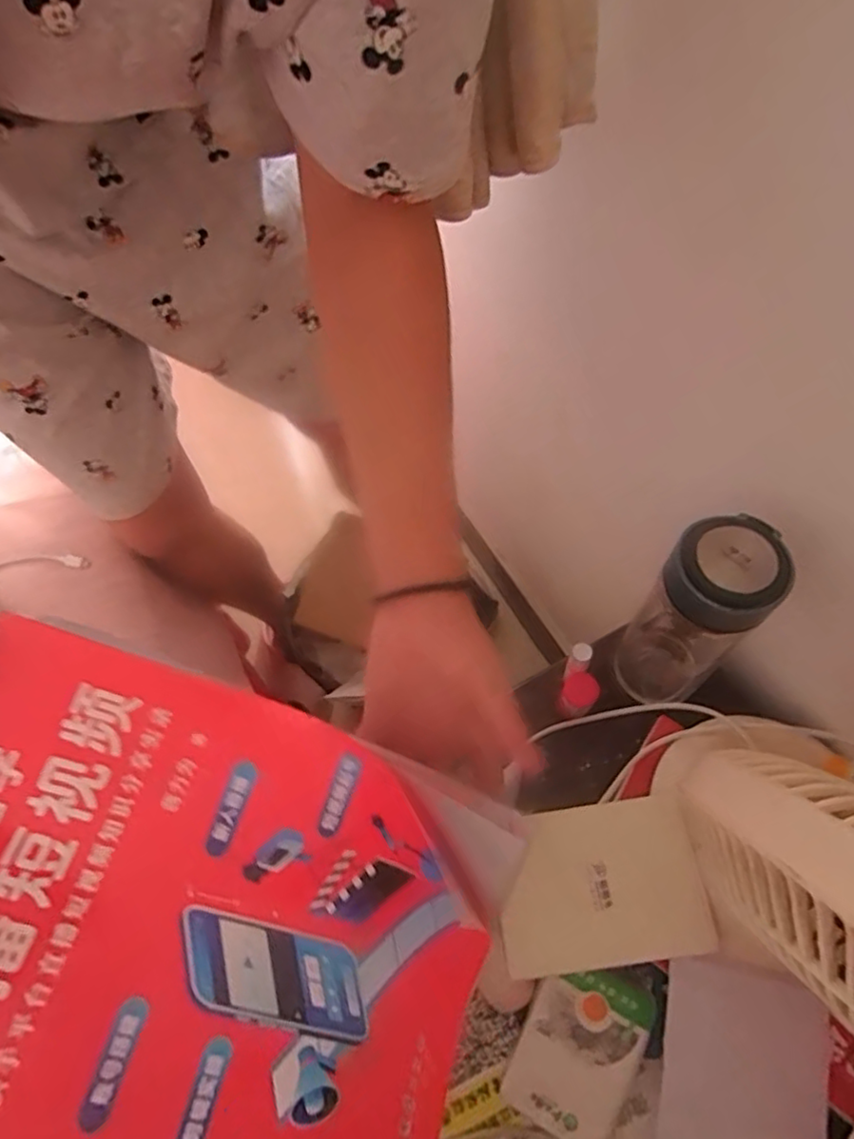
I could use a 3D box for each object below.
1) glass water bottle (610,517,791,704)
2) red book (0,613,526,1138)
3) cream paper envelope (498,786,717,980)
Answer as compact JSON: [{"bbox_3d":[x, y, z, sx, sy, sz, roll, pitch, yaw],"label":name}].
[{"bbox_3d":[0.200,0.042,0.482,0.071,0.196,0.076,-2,60,3],"label":"glass water bottle"},{"bbox_3d":[-0.103,0.167,0.289,0.277,0.030,0.208,23,68,-13],"label":"red book"},{"bbox_3d":[0.124,0.227,0.453,0.144,0.010,0.104,-9,58,2],"label":"cream paper envelope"}]

